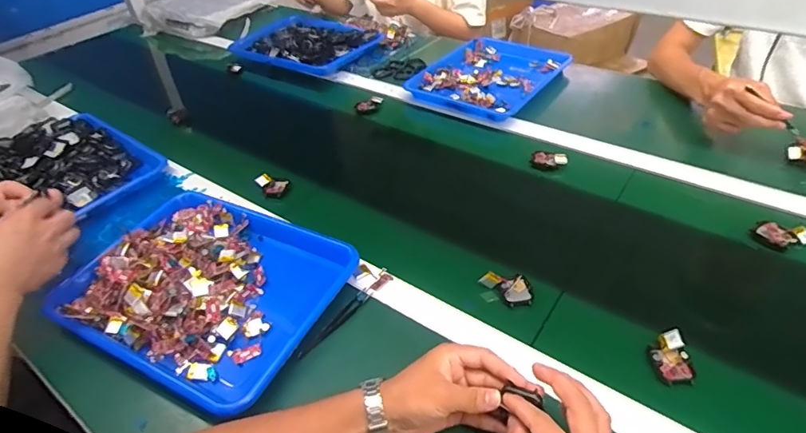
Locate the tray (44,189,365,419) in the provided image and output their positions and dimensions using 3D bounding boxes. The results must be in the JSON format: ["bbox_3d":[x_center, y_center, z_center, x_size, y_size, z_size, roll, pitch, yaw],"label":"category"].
[{"bbox_3d":[-0.251,0.080,0.605,0.332,0.042,0.257,16,46,22],"label":"tray"}]

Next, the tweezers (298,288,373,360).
[{"bbox_3d":[-0.078,0.128,0.572,0.015,0.009,0.118,23,49,28],"label":"tweezers"}]

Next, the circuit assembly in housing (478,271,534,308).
[{"bbox_3d":[0.134,0.086,0.591,0.042,0.018,0.063,-35,50,-29],"label":"circuit assembly in housing"}]

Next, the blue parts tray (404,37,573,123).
[{"bbox_3d":[0.194,-0.306,1.025,0.255,0.032,0.329,22,48,27],"label":"blue parts tray"}]

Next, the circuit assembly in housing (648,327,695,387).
[{"bbox_3d":[0.283,0.147,0.500,0.036,0.025,0.051,-1,42,4],"label":"circuit assembly in housing"}]

